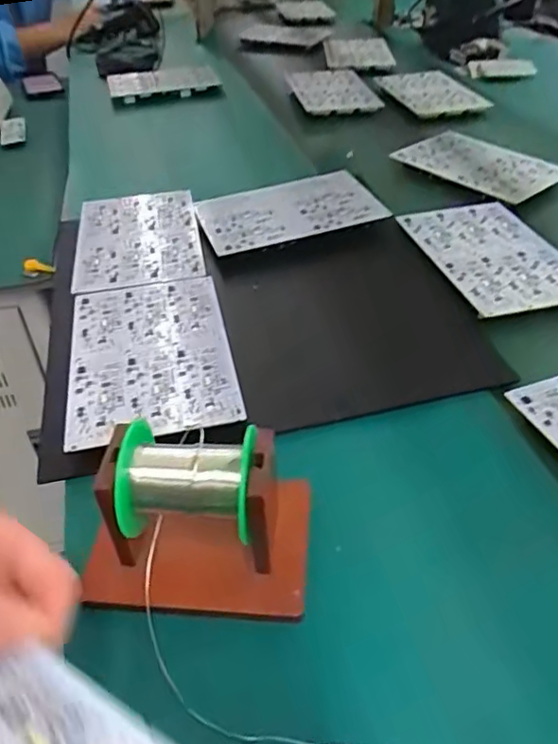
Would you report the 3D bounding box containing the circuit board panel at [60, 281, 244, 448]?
[{"bbox_3d":[-0.114,-0.020,0.516,0.135,0.005,0.201,-9,43,-8],"label":"circuit board panel"}]

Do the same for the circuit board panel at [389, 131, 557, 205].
[{"bbox_3d":[0.272,-0.284,0.788,0.141,0.008,0.196,-29,49,-27],"label":"circuit board panel"}]

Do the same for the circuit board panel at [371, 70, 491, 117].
[{"bbox_3d":[0.270,-0.482,1.001,0.141,0.010,0.212,-10,43,-9],"label":"circuit board panel"}]

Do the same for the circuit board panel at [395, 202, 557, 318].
[{"bbox_3d":[0.229,-0.130,0.625,0.133,0.005,0.198,-11,43,-10],"label":"circuit board panel"}]

